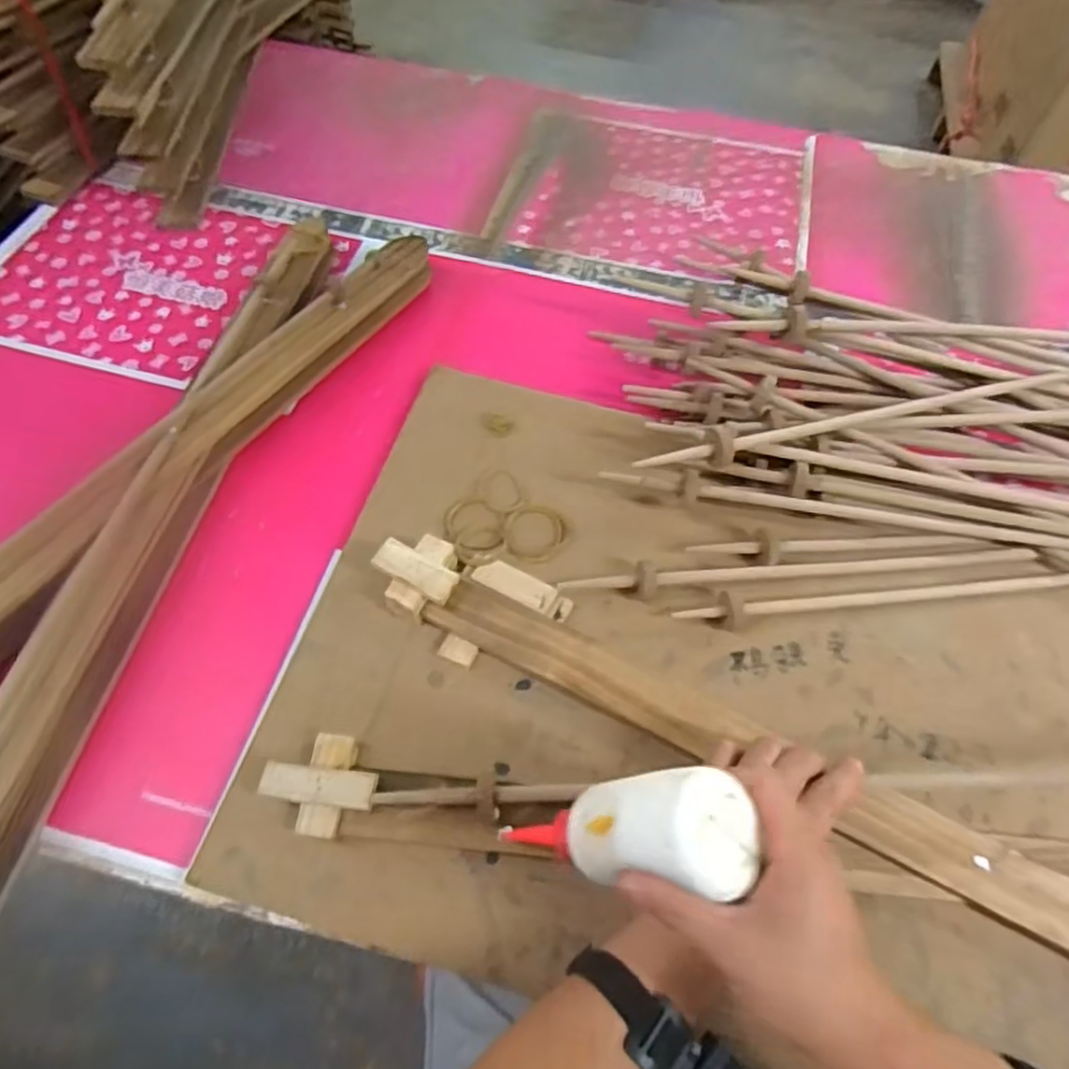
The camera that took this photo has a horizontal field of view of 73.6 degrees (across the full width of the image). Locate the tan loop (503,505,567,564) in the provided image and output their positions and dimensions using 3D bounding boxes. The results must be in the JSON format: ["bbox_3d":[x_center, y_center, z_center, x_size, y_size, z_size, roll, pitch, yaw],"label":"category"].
[{"bbox_3d":[0.000,-0.001,0.650,0.055,0.004,0.055,6,71,-3],"label":"tan loop"}]

